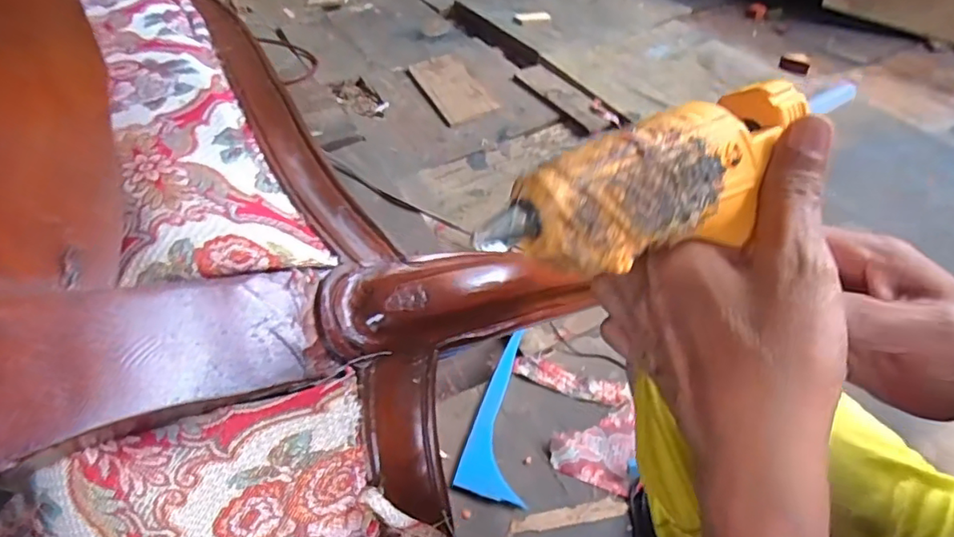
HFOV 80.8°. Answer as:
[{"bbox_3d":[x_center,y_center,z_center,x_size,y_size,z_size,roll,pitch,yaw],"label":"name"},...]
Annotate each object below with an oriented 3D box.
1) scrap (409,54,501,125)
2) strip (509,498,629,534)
[{"bbox_3d":[-0.084,-0.579,1.746,0.157,0.031,0.396,-23,48,-8],"label":"scrap"},{"bbox_3d":[0.126,0.341,0.774,0.163,0.009,0.024,-10,44,-4],"label":"strip"}]

